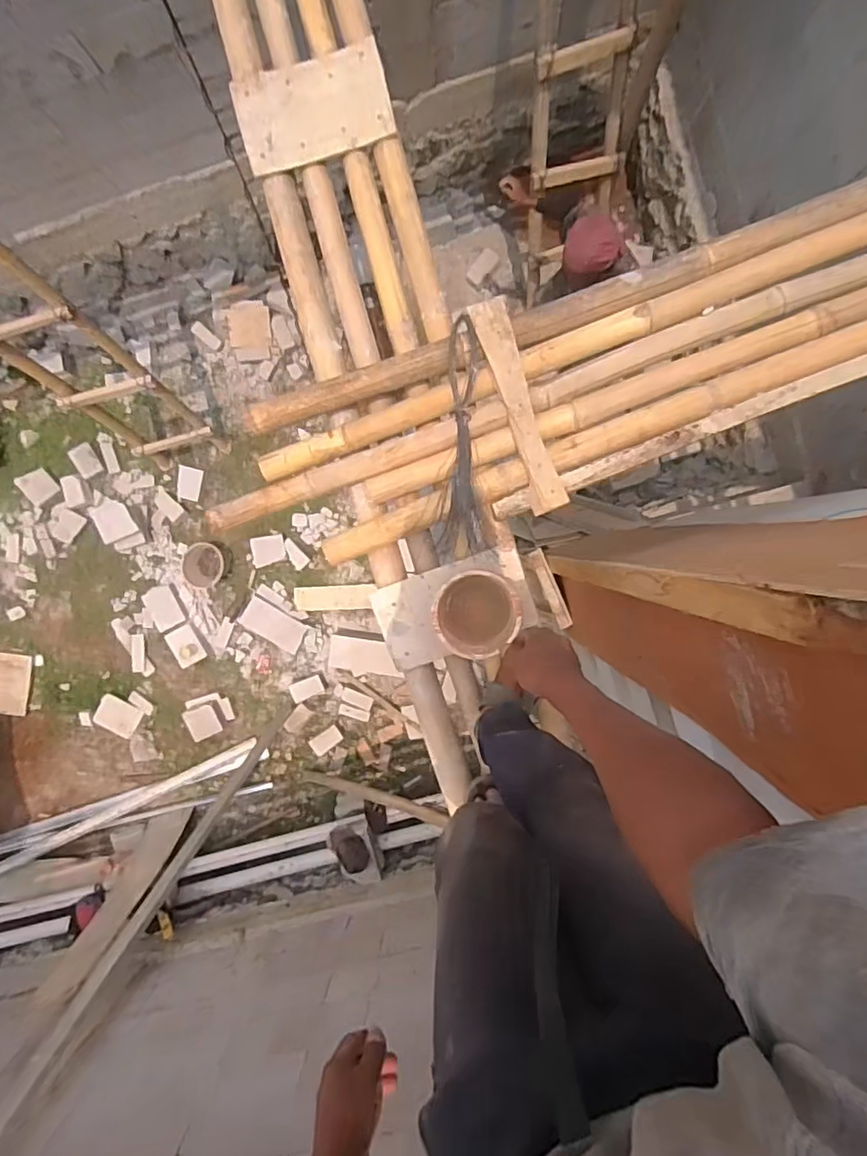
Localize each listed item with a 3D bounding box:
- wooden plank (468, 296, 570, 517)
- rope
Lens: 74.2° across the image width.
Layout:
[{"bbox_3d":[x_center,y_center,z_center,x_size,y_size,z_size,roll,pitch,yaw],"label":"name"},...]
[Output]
[{"bbox_3d":[0.157,-0.311,1.041,0.065,0.023,0.385,-19,92,4],"label":"wooden plank"},{"bbox_3d":[0.057,-0.258,1.078,0.090,0.064,0.435,2,93,3],"label":"rope"}]

